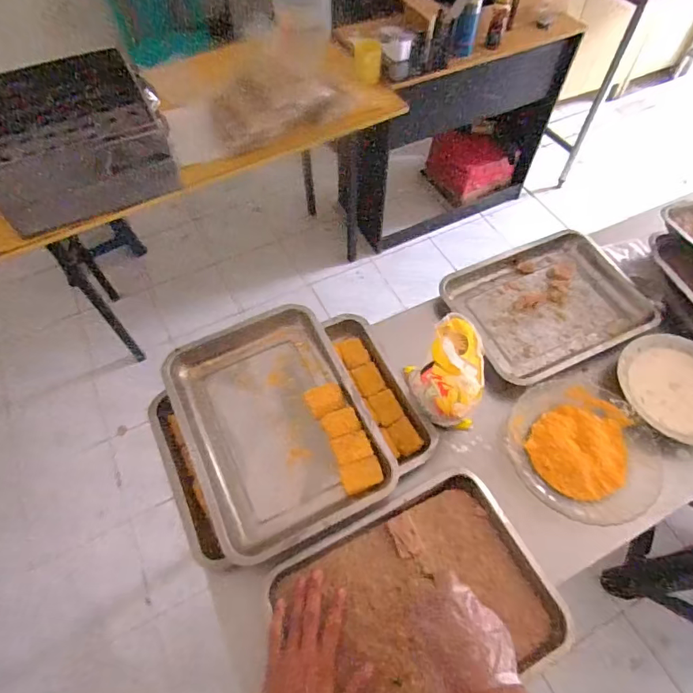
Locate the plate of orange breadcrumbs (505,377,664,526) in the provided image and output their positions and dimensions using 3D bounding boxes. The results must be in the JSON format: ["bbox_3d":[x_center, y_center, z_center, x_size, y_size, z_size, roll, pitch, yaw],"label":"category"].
[{"bbox_3d":[0.360,0.152,0.686,0.203,0.022,0.215,0,59,0],"label":"plate of orange breadcrumbs"}]

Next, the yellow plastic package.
[{"bbox_3d":[0.149,0.045,0.666,0.087,0.154,0.117,-12,59,-7],"label":"yellow plastic package"}]

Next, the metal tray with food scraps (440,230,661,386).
[{"bbox_3d":[0.369,-0.080,0.844,0.334,0.038,0.258,-22,61,-13],"label":"metal tray with food scraps"}]

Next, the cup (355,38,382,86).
[{"bbox_3d":[0.063,-0.848,1.340,0.077,0.088,0.073,0,59,0],"label":"cup"}]

